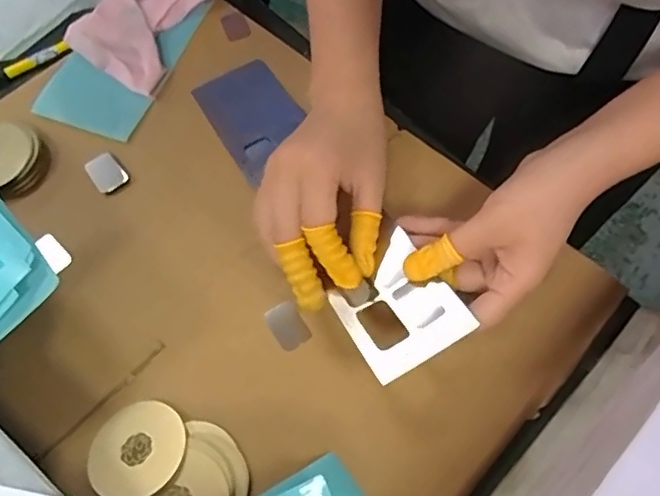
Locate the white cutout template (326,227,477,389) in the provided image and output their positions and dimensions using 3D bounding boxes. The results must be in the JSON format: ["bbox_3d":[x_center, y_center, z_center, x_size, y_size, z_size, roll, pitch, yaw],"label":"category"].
[{"bbox_3d":[0.041,0.036,0.349,0.067,0.010,0.077,-32,55,-4],"label":"white cutout template"}]

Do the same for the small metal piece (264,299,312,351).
[{"bbox_3d":[-0.030,0.053,0.383,0.023,0.004,0.032,-29,66,-12],"label":"small metal piece"}]

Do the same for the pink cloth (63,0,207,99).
[{"bbox_3d":[-0.164,-0.204,0.493,0.088,0.028,0.140,19,66,11],"label":"pink cloth"}]

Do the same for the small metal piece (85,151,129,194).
[{"bbox_3d":[-0.177,-0.061,0.438,0.024,0.007,0.034,-37,68,-15],"label":"small metal piece"}]

